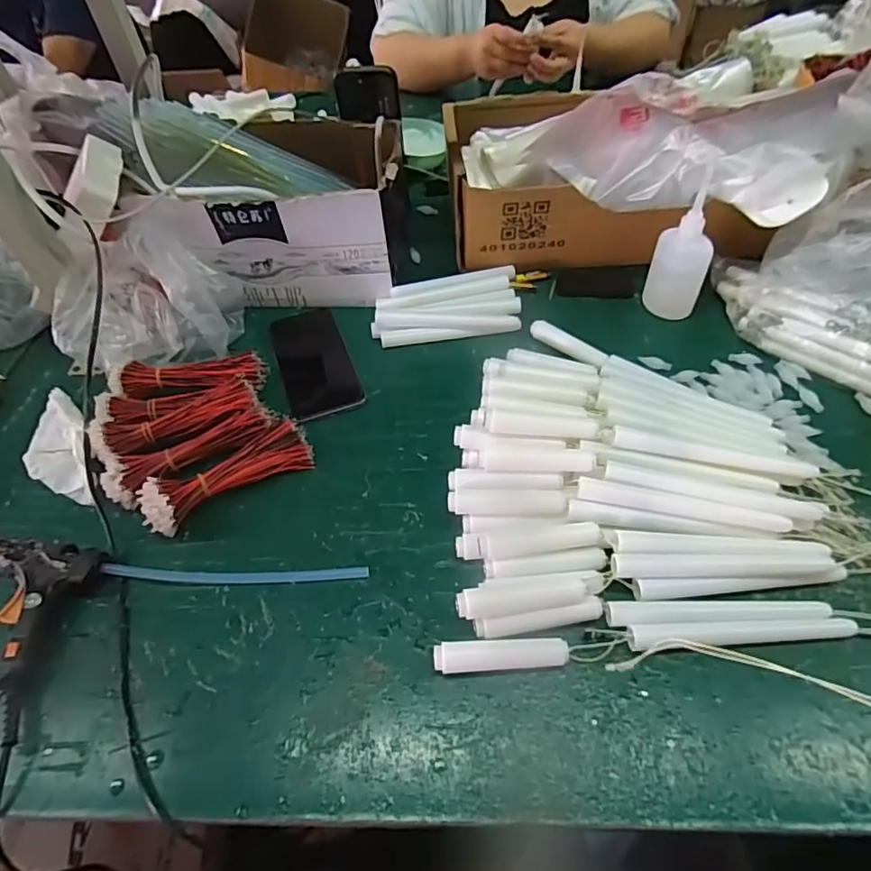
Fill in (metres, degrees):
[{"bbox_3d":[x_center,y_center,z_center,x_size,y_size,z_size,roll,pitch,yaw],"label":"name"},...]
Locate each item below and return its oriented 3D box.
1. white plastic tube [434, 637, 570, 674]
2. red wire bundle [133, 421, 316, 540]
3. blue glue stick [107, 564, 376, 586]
[{"bbox_3d":[0.045,0.150,0.373,0.089,0.018,0.019,-5,51,2],"label":"white plastic tube"},{"bbox_3d":[-0.175,0.034,0.472,0.145,0.034,0.048,-28,53,-31],"label":"red wire bundle"},{"bbox_3d":[-0.156,0.108,0.430,0.209,0.024,0.014,-3,52,4],"label":"blue glue stick"}]

